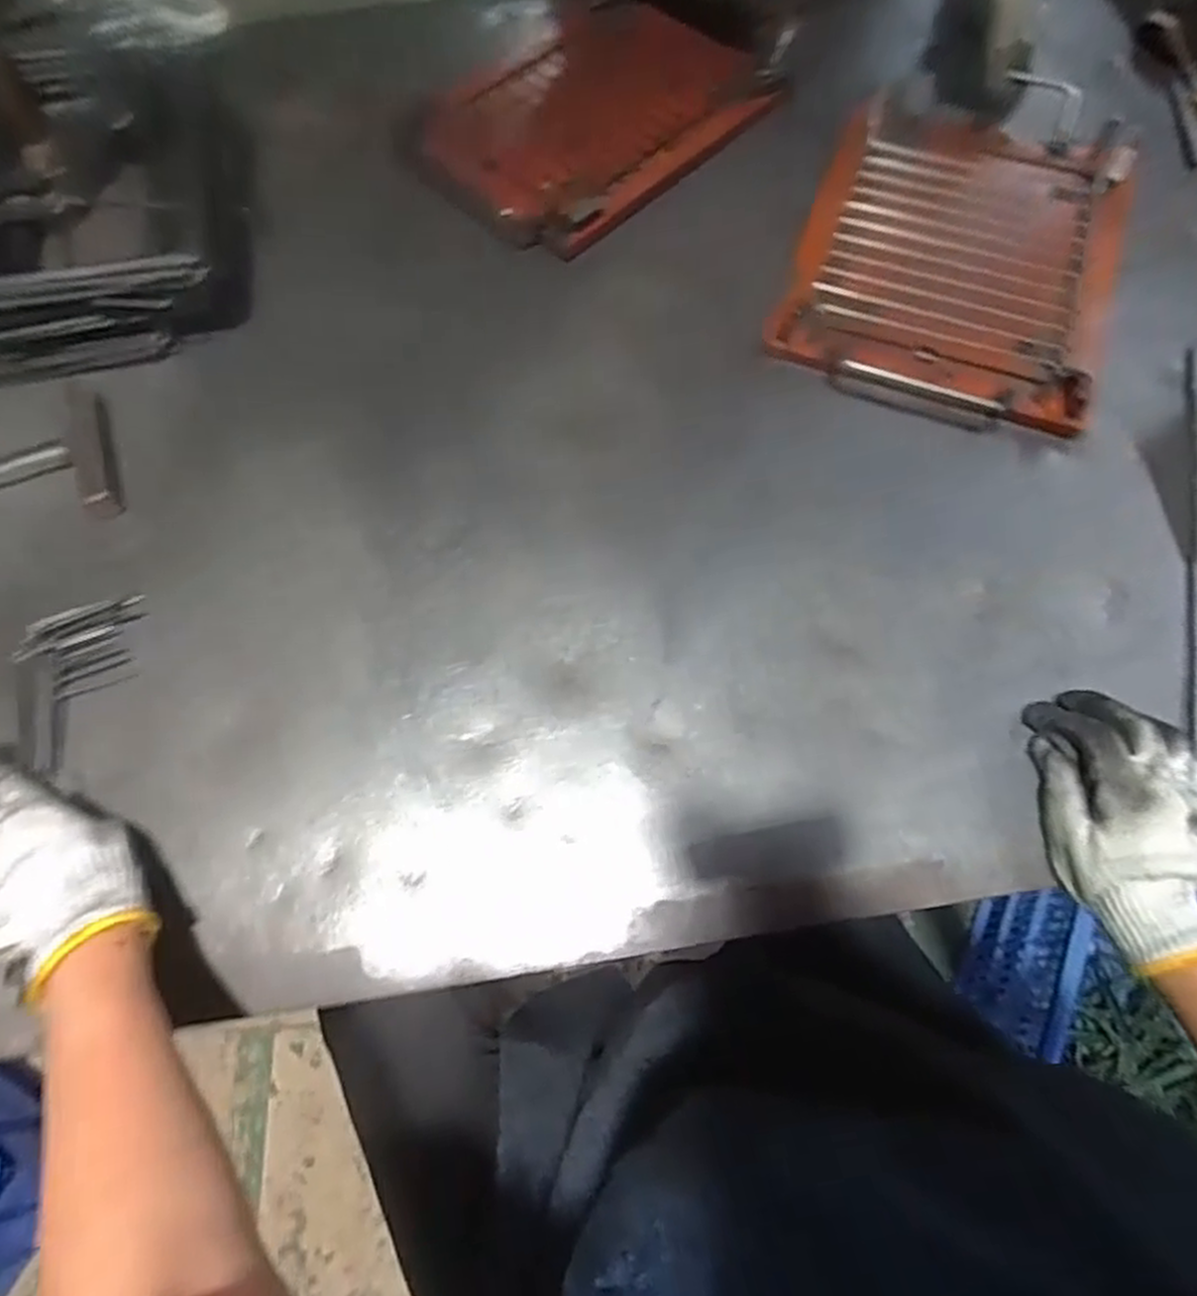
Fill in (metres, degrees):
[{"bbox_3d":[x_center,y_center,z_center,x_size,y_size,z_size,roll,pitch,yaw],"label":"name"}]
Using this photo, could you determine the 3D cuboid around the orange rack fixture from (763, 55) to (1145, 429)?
[{"bbox_3d":[0.300,-0.330,0.644,0.242,0.033,0.340,24,72,9],"label":"orange rack fixture"}]

